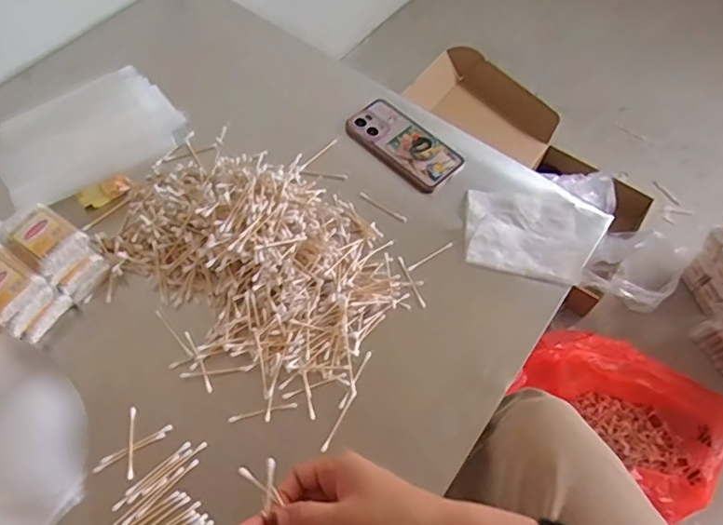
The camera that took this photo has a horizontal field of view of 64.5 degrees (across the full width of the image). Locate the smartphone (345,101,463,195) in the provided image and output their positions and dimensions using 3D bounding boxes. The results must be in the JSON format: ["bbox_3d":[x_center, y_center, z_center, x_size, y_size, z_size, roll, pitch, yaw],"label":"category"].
[{"bbox_3d":[0.059,-0.170,0.796,0.162,0.015,0.086,41,65,19],"label":"smartphone"}]

